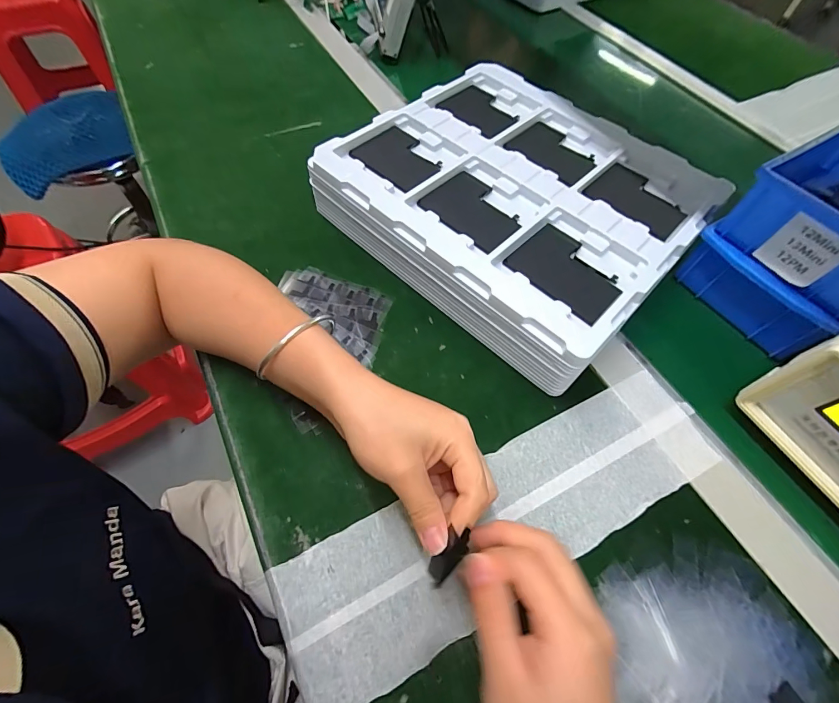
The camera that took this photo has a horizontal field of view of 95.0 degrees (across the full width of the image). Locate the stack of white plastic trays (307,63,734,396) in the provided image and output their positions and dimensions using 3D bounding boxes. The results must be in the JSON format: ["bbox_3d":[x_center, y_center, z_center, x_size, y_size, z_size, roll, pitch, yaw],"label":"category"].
[{"bbox_3d":[0.095,-0.156,0.394,0.318,0.060,0.279,41,67,19],"label":"stack of white plastic trays"}]

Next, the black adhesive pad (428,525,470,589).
[{"bbox_3d":[0.016,0.113,0.210,0.013,0.052,0.006,32,34,15],"label":"black adhesive pad"}]

